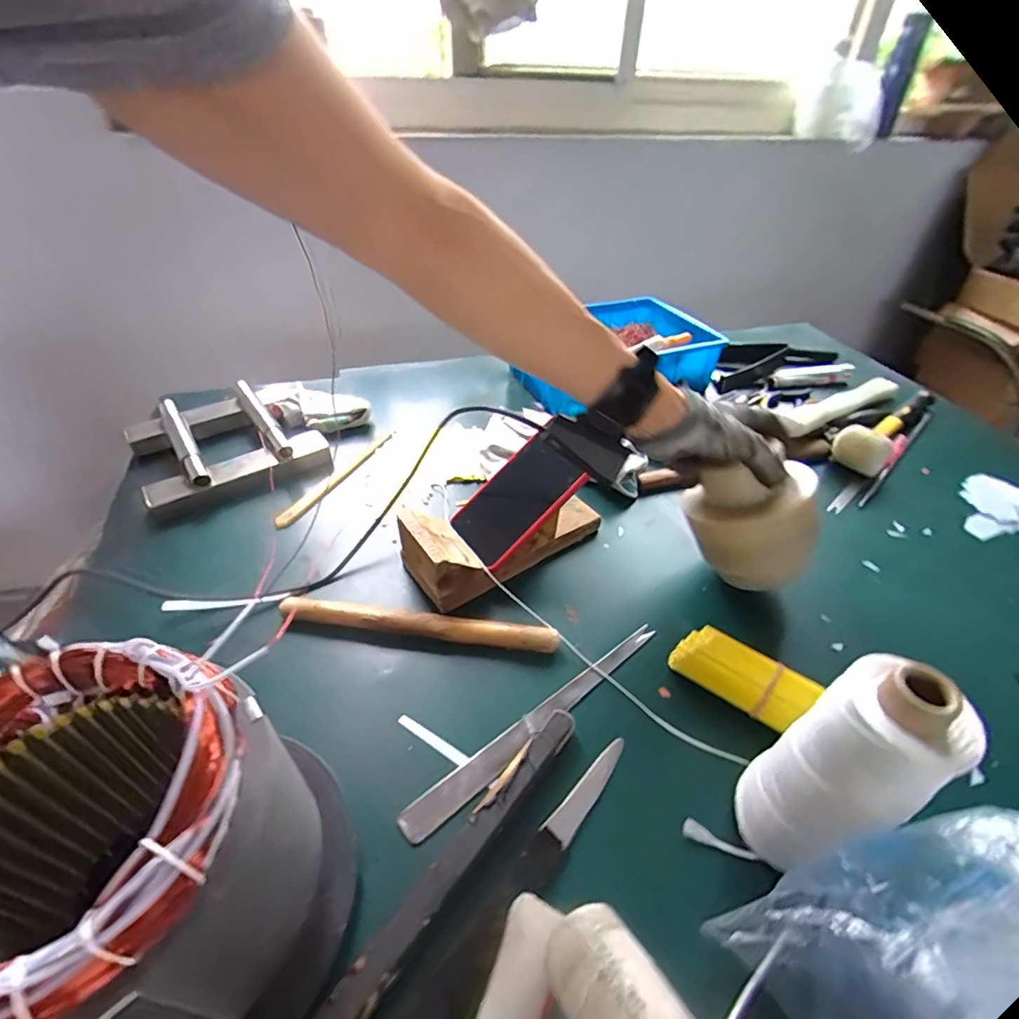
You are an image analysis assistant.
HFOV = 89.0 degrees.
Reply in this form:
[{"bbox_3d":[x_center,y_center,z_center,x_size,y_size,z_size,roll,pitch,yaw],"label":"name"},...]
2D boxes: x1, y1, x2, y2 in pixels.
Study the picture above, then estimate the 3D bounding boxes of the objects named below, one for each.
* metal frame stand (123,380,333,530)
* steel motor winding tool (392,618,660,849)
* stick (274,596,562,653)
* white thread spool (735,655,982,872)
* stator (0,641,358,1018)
[{"bbox_3d":[-0.351,-0.092,0.641,0.202,0.058,0.187,-23,46,-28],"label":"metal frame stand"},{"bbox_3d":[0.028,0.163,0.410,0.254,0.004,0.024,-27,48,-31],"label":"steel motor winding tool"},{"bbox_3d":[-0.081,0.104,0.460,0.242,0.021,0.017,6,40,4],"label":"stick"},{"bbox_3d":[0.183,0.153,0.301,0.055,0.167,0.069,-16,43,-21],"label":"white thread spool"},{"bbox_3d":[-0.171,0.170,0.256,0.155,0.172,0.162,1,40,-1],"label":"stator"}]

